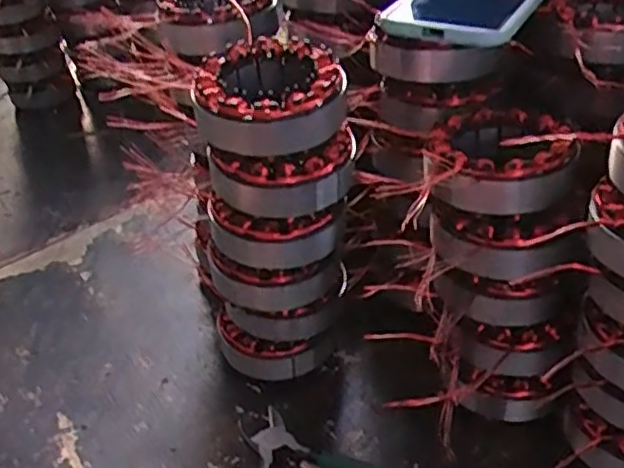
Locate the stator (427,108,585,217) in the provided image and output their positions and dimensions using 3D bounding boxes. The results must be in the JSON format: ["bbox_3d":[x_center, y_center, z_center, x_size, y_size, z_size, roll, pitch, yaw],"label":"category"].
[{"bbox_3d":[0.110,-0.047,0.401,0.085,0.033,0.088,-2,37,6],"label":"stator"}]

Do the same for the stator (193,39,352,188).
[{"bbox_3d":[-0.023,-0.073,0.393,0.088,0.052,0.083,0,37,9],"label":"stator"}]

